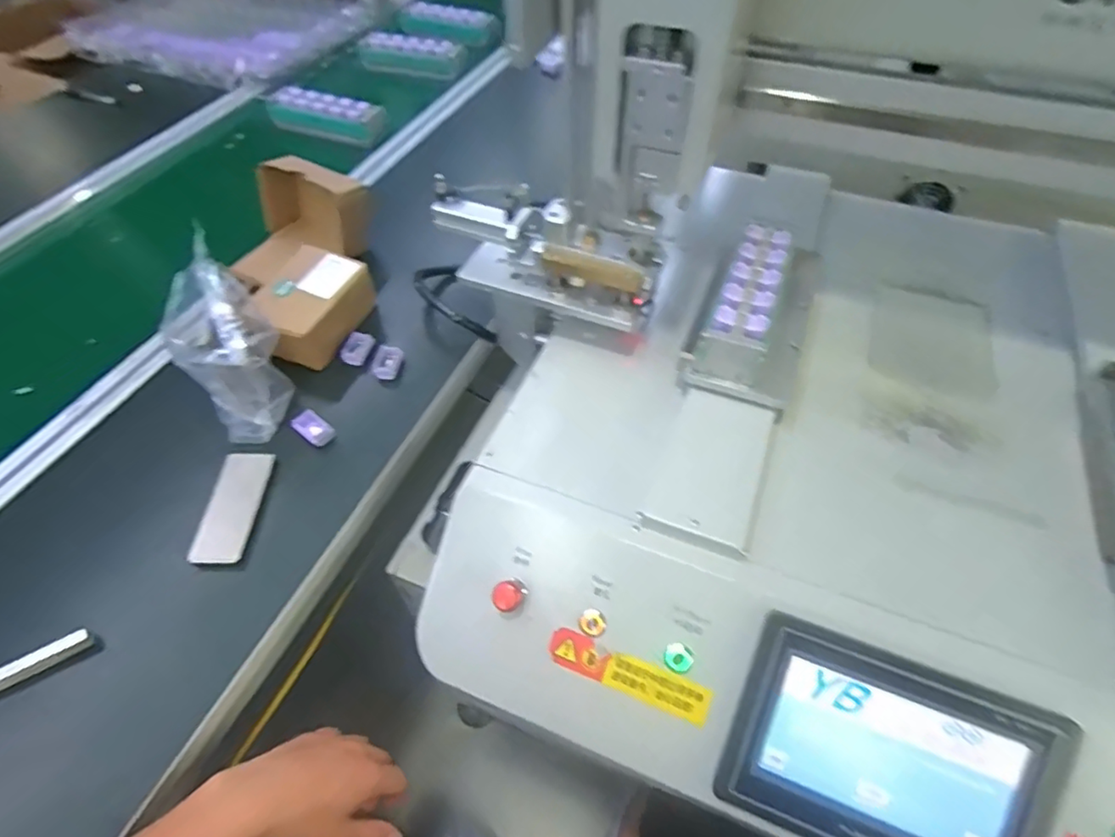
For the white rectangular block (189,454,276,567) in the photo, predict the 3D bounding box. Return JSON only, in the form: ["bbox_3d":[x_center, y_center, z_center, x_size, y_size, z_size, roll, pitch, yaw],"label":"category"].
[{"bbox_3d":[-0.294,0.079,0.530,0.043,0.012,0.104,1,52,1],"label":"white rectangular block"}]

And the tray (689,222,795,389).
[{"bbox_3d":[0.181,-0.110,0.550,0.058,0.047,0.183,20,55,15],"label":"tray"}]

